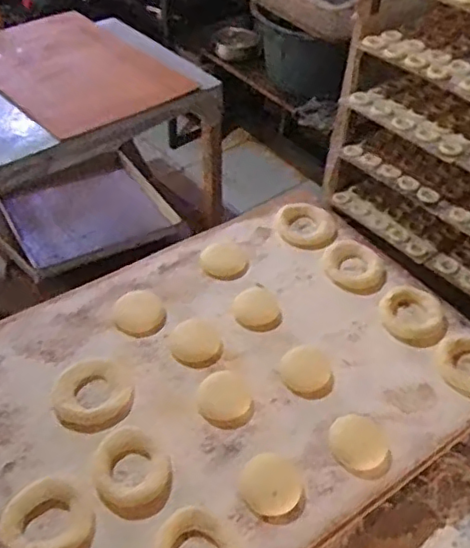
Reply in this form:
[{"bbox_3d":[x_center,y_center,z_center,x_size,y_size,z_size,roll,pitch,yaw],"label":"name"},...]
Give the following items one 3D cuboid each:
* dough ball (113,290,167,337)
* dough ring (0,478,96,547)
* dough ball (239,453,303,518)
[{"bbox_3d":[-0.119,0.048,0.745,0.059,0.014,0.067,-18,48,-19],"label":"dough ball"},{"bbox_3d":[-0.172,0.229,0.550,0.076,0.015,0.082,1,45,-1],"label":"dough ring"},{"bbox_3d":[0.034,0.205,0.585,0.058,0.016,0.054,1,45,-1],"label":"dough ball"}]

